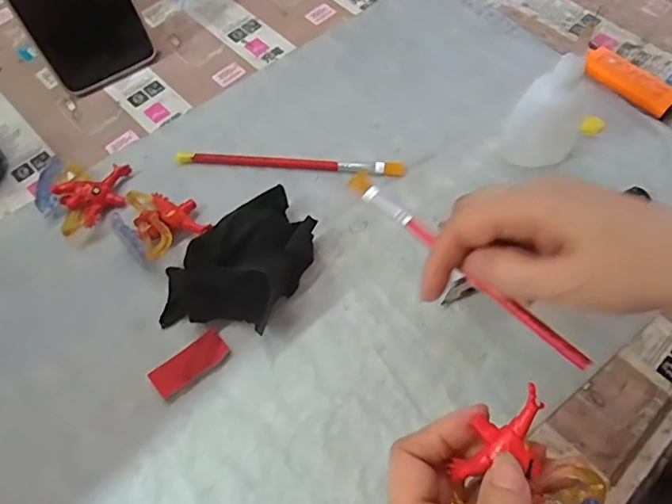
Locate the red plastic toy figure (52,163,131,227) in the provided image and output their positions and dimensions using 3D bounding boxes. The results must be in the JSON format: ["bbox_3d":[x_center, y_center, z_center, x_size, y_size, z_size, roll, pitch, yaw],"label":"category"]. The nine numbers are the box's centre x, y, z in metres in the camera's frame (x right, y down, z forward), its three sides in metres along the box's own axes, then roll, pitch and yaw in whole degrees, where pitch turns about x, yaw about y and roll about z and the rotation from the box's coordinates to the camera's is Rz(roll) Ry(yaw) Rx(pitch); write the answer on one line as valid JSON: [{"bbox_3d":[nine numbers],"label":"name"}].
[{"bbox_3d":[-0.153,-0.037,0.347,0.047,0.017,0.034,-31,67,-13],"label":"red plastic toy figure"}]

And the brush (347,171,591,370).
[{"bbox_3d":[0.060,0.005,0.267,0.010,0.010,0.150,-38,62,-17],"label":"brush"}]

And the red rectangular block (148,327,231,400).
[{"bbox_3d":[-0.081,0.062,0.297,0.043,0.004,0.019,-37,65,-20],"label":"red rectangular block"}]

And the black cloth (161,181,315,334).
[{"bbox_3d":[-0.054,0.008,0.312,0.061,0.030,0.097,37,70,18],"label":"black cloth"}]

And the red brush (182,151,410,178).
[{"bbox_3d":[-0.031,-0.061,0.362,0.155,0.006,0.011,5,64,3],"label":"red brush"}]

